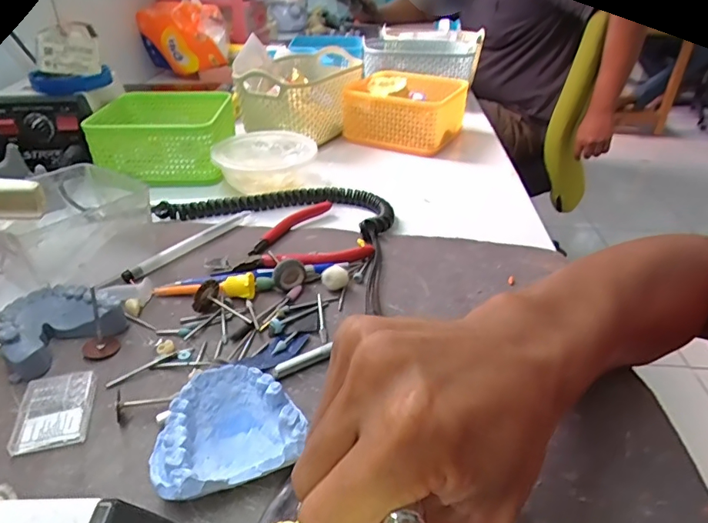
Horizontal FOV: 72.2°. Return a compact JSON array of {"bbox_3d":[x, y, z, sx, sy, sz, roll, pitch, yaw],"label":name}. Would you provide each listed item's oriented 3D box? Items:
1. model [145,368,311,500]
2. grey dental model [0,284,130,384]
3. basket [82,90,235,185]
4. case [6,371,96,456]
[{"bbox_3d":[-0.061,0.083,0.235,0.067,0.030,0.057,-12,33,-18],"label":"model"},{"bbox_3d":[-0.184,0.037,0.304,0.067,0.022,0.053,-27,40,-35],"label":"grey dental model"},{"bbox_3d":[-0.206,-0.144,0.549,0.130,0.062,0.133,0,33,-1],"label":"basket"},{"bbox_3d":[-0.160,0.080,0.259,0.036,0.006,0.045,-9,33,-14],"label":"case"}]

